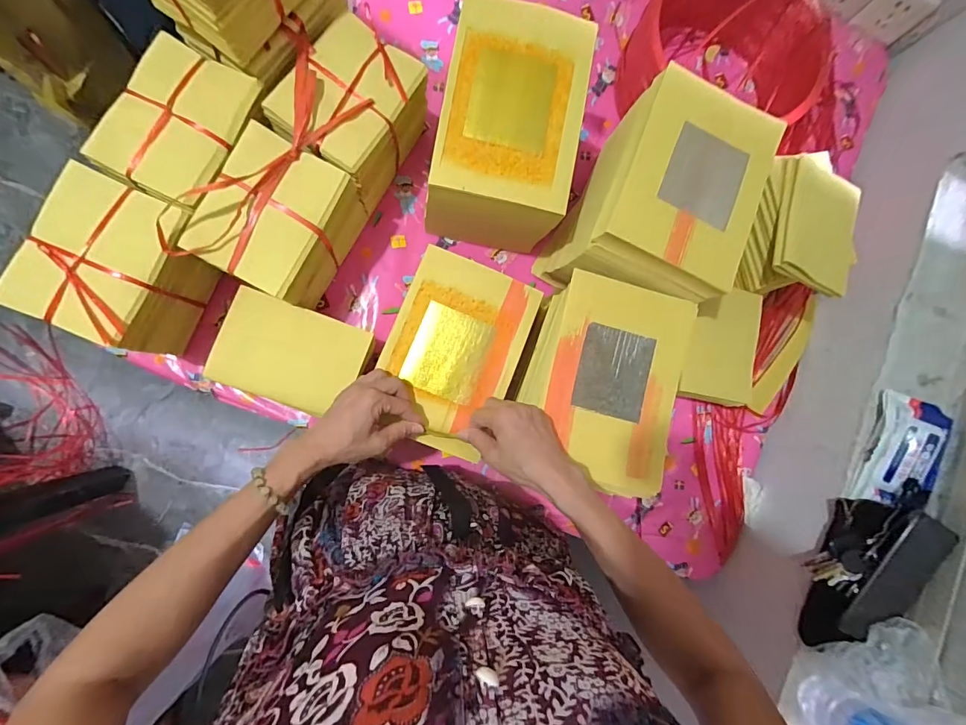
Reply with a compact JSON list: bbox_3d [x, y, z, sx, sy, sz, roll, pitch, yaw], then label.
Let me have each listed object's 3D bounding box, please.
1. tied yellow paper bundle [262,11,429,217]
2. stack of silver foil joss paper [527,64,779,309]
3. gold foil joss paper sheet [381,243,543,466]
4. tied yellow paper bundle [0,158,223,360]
[{"bbox_3d":[-0.165,-0.316,0.552,0.126,0.119,0.170,30,84,-5],"label":"tied yellow paper bundle"},{"bbox_3d":[0.226,-0.210,0.579,0.184,0.186,0.249,23,85,-6],"label":"stack of silver foil joss paper"},{"bbox_3d":[-0.033,-0.022,0.530,0.154,0.005,0.206,22,84,-6],"label":"gold foil joss paper sheet"},{"bbox_3d":[-0.409,-0.108,0.498,0.116,0.140,0.159,23,85,-6],"label":"tied yellow paper bundle"}]

